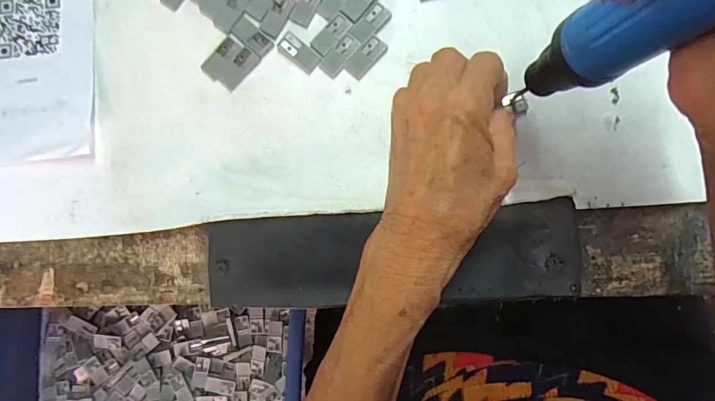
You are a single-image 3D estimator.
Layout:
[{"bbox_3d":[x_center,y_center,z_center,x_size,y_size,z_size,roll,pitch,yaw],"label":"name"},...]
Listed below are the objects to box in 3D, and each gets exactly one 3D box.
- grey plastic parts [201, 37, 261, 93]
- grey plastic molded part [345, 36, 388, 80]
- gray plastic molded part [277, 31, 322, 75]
[{"bbox_3d":[-0.081,-0.088,0.270,0.027,0.004,0.029,40,87,6],"label":"grey plastic parts"},{"bbox_3d":[0.006,-0.091,0.268,0.013,0.004,0.028,43,88,6],"label":"grey plastic molded part"},{"bbox_3d":[-0.038,-0.094,0.270,0.029,0.004,0.015,37,87,6],"label":"gray plastic molded part"}]

